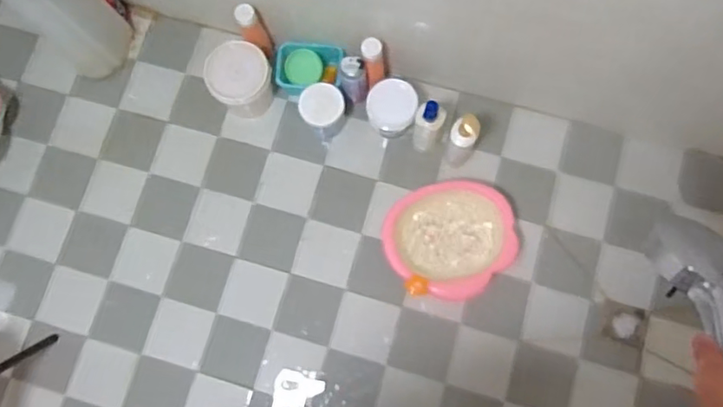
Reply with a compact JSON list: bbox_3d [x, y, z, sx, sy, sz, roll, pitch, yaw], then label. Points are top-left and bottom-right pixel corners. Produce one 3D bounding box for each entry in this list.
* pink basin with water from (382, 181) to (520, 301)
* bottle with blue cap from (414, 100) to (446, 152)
[{"bbox_3d":[0.228,0.098,1.547,0.335,0.109,0.295,-10,77,1],"label":"pink basin with water"},{"bbox_3d":[0.169,-0.199,1.490,0.064,0.258,0.069,-1,77,3],"label":"bottle with blue cap"}]

